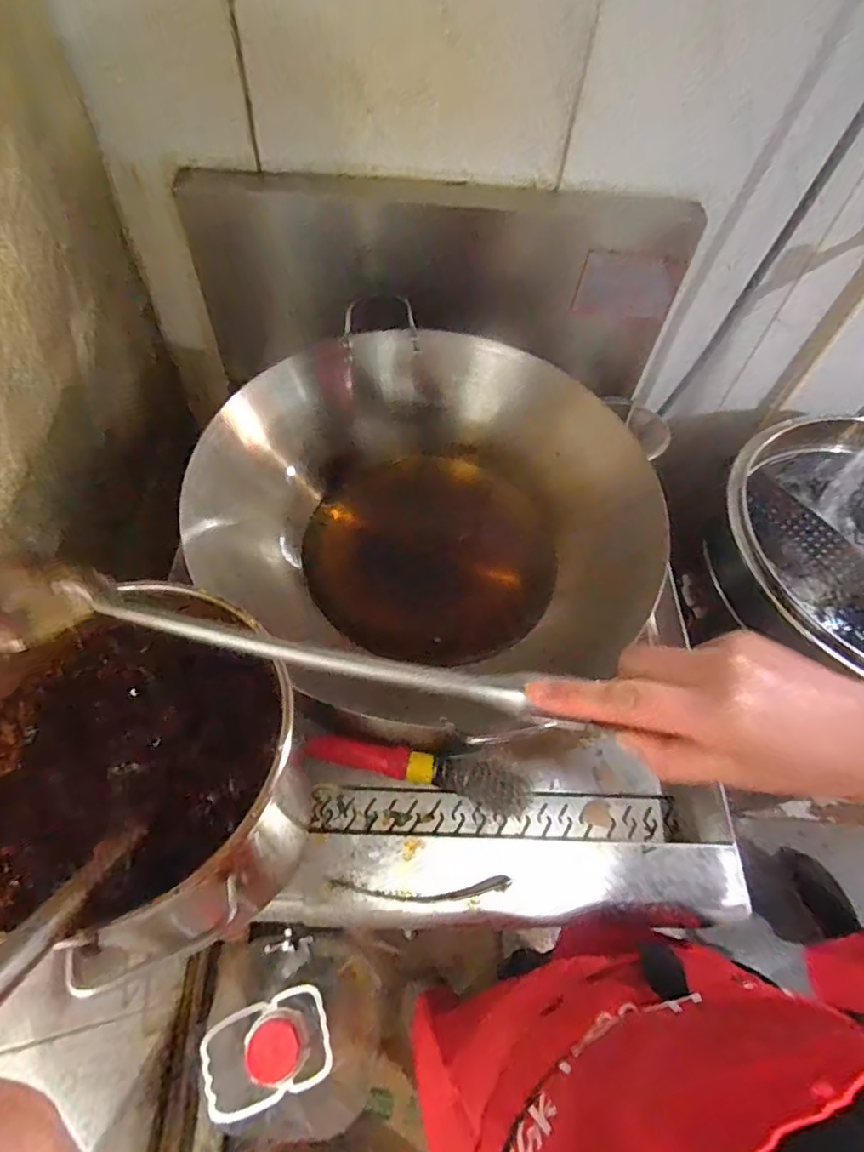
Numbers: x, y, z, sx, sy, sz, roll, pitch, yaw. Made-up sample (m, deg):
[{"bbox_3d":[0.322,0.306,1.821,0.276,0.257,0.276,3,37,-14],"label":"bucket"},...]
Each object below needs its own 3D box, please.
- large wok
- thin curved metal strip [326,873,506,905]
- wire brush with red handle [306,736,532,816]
[{"bbox_3d":[0.020,-0.083,0.703,0.500,0.171,0.451,30,61,15],"label":"large wok"},{"bbox_3d":[-0.009,0.322,0.587,0.184,0.010,0.023,0,58,-4],"label":"thin curved metal strip"},{"bbox_3d":[-0.015,0.220,0.670,0.256,0.057,0.045,16,58,6],"label":"wire brush with red handle"}]

